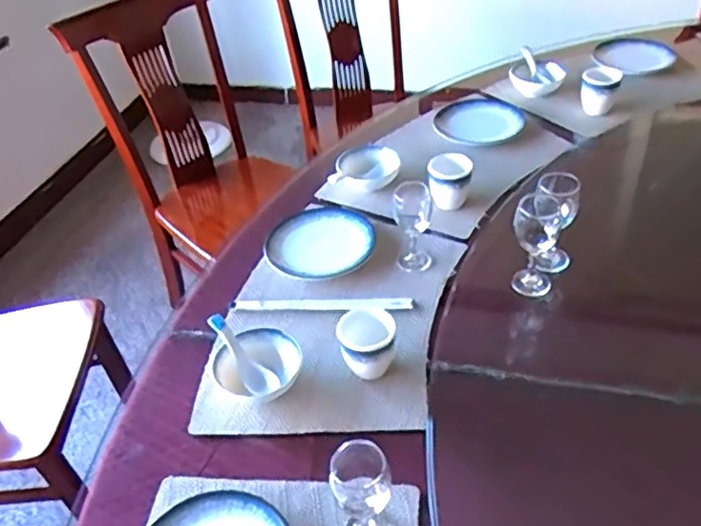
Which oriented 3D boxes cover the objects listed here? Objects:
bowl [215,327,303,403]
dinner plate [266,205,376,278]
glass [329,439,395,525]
[{"bbox_3d":[-0.120,0.139,0.841,0.118,0.048,0.104,28,51,32],"label":"bowl"},{"bbox_3d":[-0.048,-0.044,1.055,0.169,0.014,0.183,-3,41,3],"label":"dinner plate"},{"bbox_3d":[0.013,0.234,0.636,0.055,0.128,0.051,-3,41,3],"label":"glass"}]

